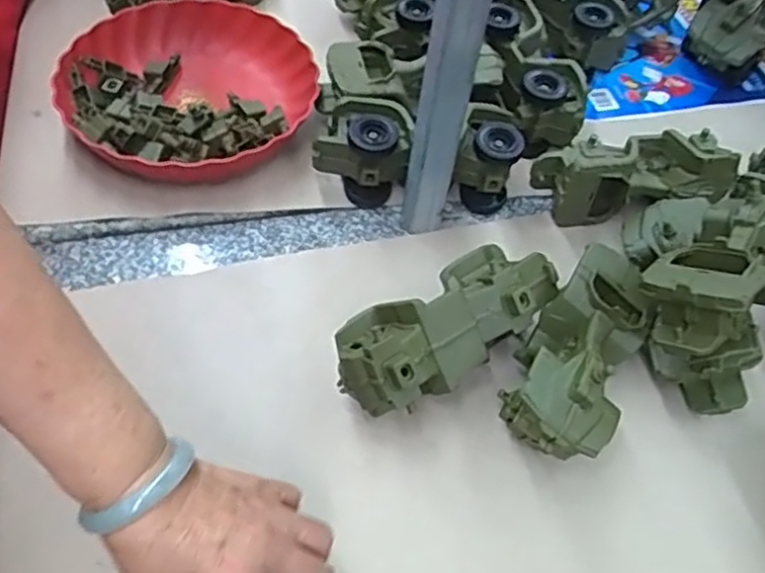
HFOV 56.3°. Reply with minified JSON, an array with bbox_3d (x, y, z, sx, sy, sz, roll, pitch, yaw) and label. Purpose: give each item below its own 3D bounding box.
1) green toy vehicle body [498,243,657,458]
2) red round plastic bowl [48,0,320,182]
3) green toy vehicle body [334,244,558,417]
[{"bbox_3d":[0.151,0.055,0.553,0.081,0.077,0.175,25,56,12],"label":"green toy vehicle body"},{"bbox_3d":[-0.191,-0.192,0.708,0.240,0.055,0.244,3,54,-4],"label":"red round plastic bowl"},{"bbox_3d":[0.051,0.030,0.558,0.188,0.079,0.077,-32,63,-25],"label":"green toy vehicle body"}]

